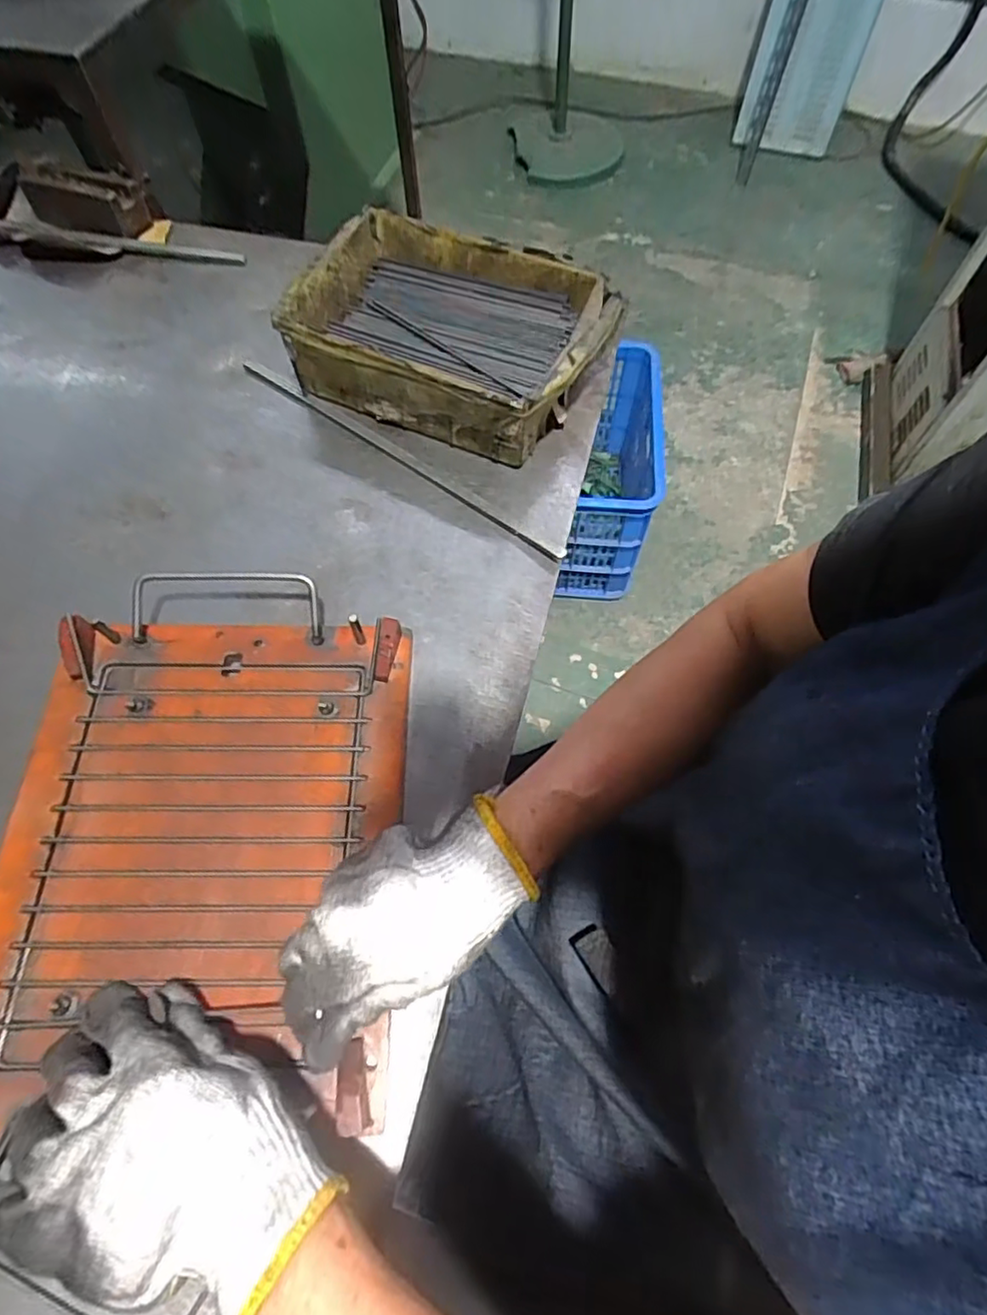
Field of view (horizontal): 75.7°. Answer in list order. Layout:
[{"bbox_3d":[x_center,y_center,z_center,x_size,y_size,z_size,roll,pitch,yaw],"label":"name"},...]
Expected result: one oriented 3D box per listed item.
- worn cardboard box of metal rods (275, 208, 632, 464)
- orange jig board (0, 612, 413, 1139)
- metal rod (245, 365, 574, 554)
[{"bbox_3d":[-0.037,-0.288,0.574,0.265,0.076,0.183,22,66,11],"label":"worn cardboard box of metal rods"},{"bbox_3d":[-0.184,0.110,0.397,0.242,0.027,0.294,-1,64,1],"label":"orange jig board"},{"bbox_3d":[-0.090,-0.181,0.559,0.362,0.005,0.011,34,69,16],"label":"metal rod"}]

